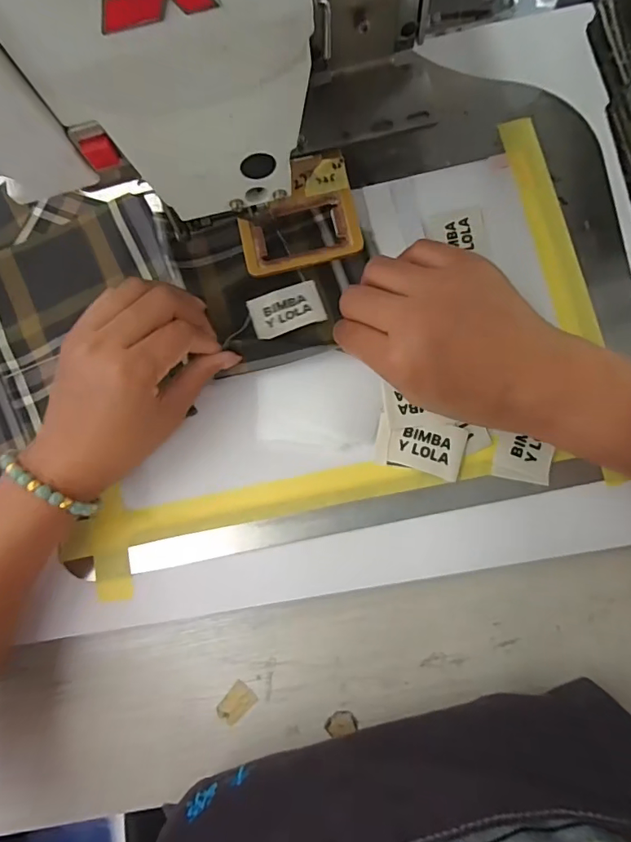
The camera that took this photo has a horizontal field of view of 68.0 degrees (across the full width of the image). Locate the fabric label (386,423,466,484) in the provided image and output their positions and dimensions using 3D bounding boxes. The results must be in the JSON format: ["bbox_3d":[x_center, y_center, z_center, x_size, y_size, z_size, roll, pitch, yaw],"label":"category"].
[{"bbox_3d":[0.072,0.017,0.302,0.046,0.007,0.033,13,82,8],"label":"fabric label"}]

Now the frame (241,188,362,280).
[{"bbox_3d":[-0.009,-0.130,0.323,0.083,0.008,0.049,-12,82,2],"label":"frame"}]

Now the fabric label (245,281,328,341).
[{"bbox_3d":[-0.020,-0.078,0.326,0.049,0.004,0.034,-19,71,2],"label":"fabric label"}]

